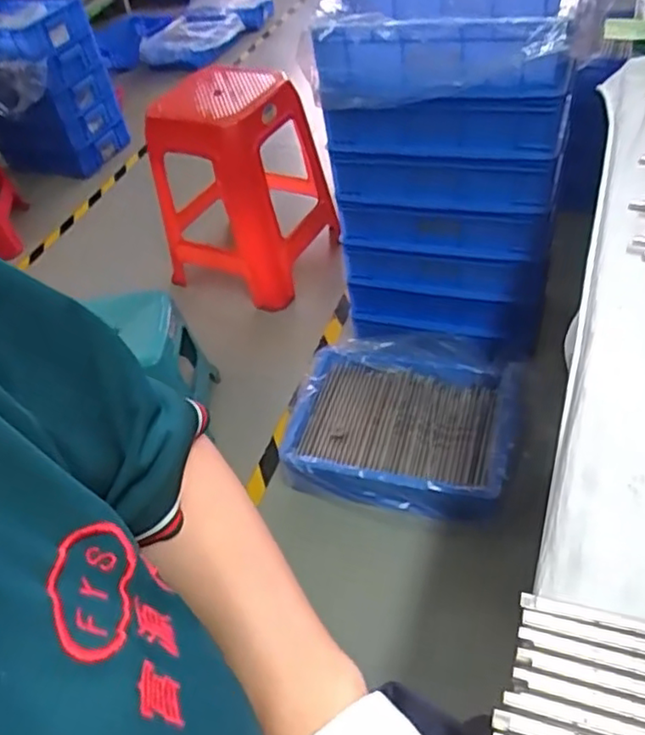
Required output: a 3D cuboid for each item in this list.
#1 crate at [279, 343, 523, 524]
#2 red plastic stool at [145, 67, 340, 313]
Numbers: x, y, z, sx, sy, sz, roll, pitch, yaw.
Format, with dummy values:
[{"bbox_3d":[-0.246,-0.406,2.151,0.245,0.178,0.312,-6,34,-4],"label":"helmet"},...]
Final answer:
[{"bbox_3d":[0.160,0.096,1.270,0.416,0.134,0.385,5,47,17],"label":"crate"},{"bbox_3d":[-0.221,-0.477,1.678,0.406,0.464,0.374,9,49,20],"label":"red plastic stool"}]

